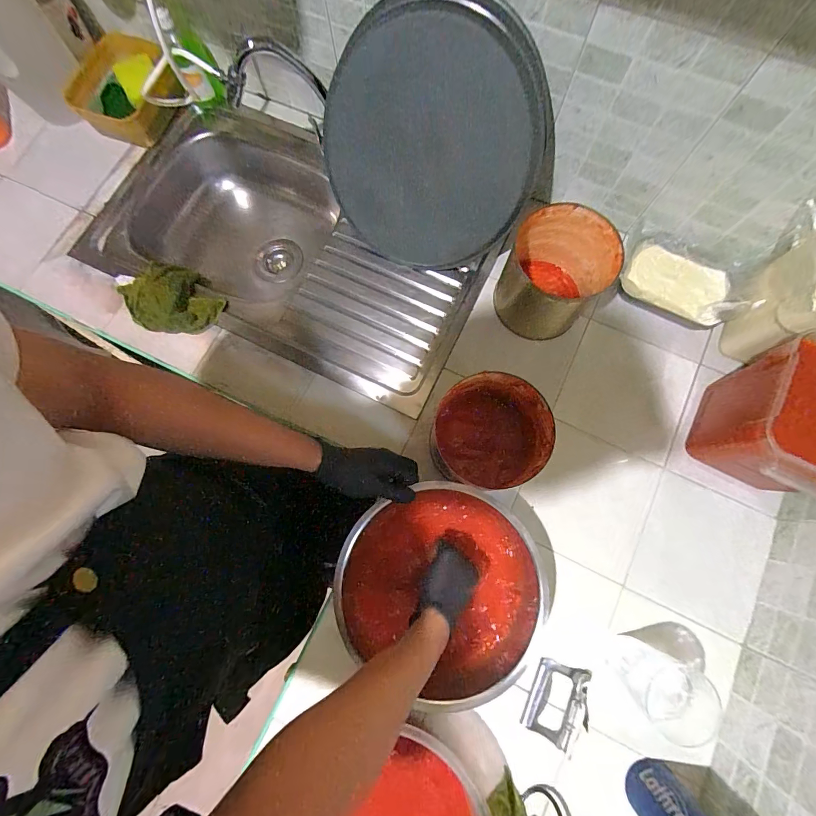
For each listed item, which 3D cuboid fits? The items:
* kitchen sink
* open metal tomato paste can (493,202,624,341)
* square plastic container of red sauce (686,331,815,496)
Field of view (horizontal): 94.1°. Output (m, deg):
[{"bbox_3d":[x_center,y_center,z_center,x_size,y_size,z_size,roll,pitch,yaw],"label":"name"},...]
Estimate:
[{"bbox_3d":[-0.253,-0.316,0.816,0.804,0.173,0.420,25,80,7],"label":"kitchen sink"},{"bbox_3d":[0.240,-0.216,0.630,0.168,0.138,0.160,0,77,2],"label":"open metal tomato paste can"},{"bbox_3d":[0.550,0.030,0.546,0.184,0.180,0.200,30,79,8],"label":"square plastic container of red sauce"}]

